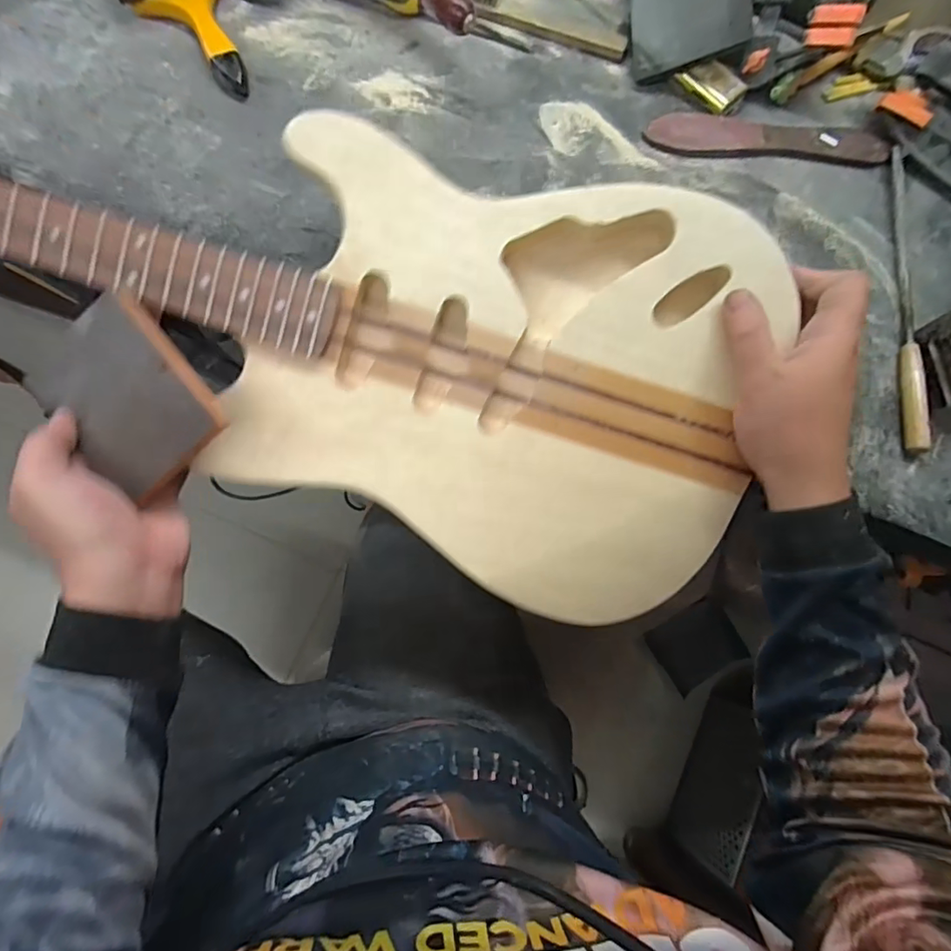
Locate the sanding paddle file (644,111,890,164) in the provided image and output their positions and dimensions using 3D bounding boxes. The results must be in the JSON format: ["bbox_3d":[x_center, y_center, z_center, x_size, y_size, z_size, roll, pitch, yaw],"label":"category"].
[{"bbox_3d":[0.270,-0.310,0.480,0.217,0.011,0.039,6,72,1],"label":"sanding paddle file"}]

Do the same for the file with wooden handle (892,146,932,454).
[{"bbox_3d":[0.367,-0.159,0.440,0.018,0.022,0.286,6,76,-1],"label":"file with wooden handle"}]

